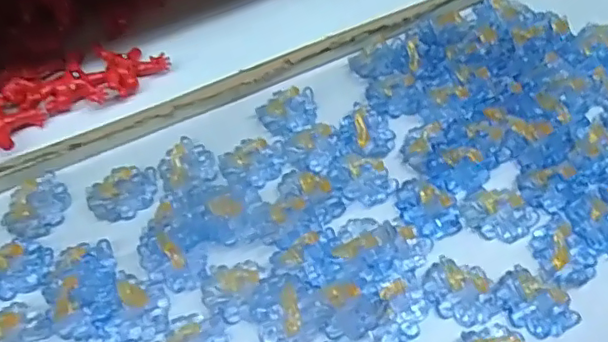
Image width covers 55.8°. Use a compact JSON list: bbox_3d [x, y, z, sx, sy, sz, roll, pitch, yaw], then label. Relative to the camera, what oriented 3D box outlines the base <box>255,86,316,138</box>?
[{"bbox_3d":[-0.008,-0.036,0.340,0.036,0.009,0.029,-27,57,-18],"label":"base"}]

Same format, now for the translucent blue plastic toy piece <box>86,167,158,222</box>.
[{"bbox_3d":[-0.098,0.010,0.308,0.036,0.011,0.029,-14,60,-10],"label":"translucent blue plastic toy piece"}]

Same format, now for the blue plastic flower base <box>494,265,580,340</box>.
[{"bbox_3d":[0.113,0.063,0.280,0.031,0.004,0.034,-19,55,-13],"label":"blue plastic flower base"}]

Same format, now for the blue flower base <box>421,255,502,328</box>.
[{"bbox_3d":[0.078,0.058,0.283,0.031,0.005,0.036,-33,59,-21],"label":"blue flower base"}]

